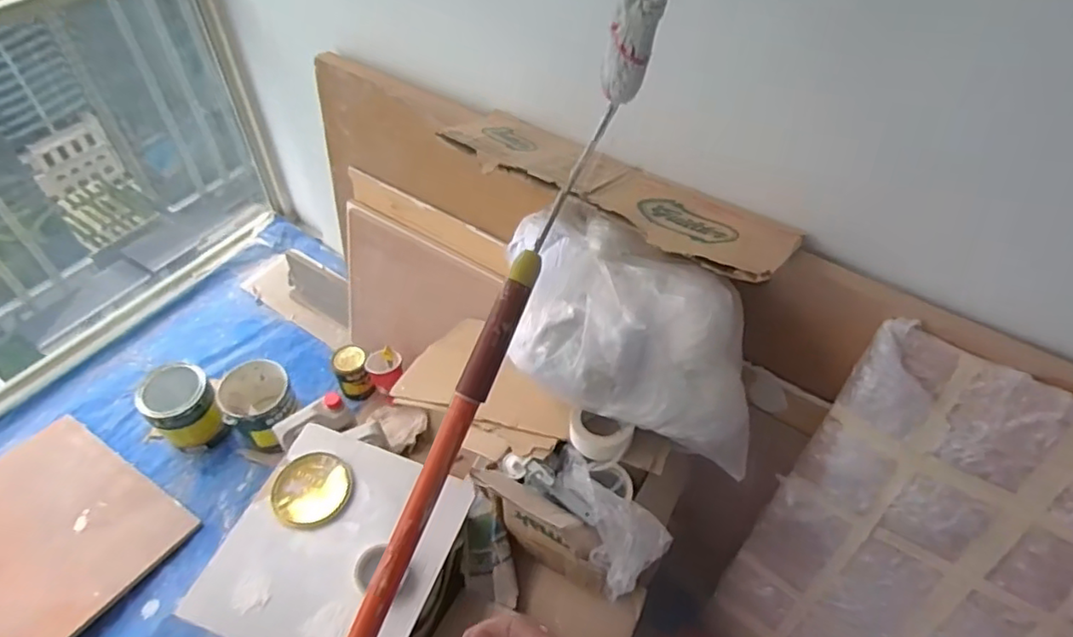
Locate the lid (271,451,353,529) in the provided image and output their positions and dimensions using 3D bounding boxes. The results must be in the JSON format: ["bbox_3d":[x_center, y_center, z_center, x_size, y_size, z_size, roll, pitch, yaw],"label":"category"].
[{"bbox_3d":[-0.450,0.338,1.242,0.148,0.014,0.152,1,50,-1],"label":"lid"}]

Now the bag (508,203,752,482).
[{"bbox_3d":[0.154,0.016,1.086,0.477,0.238,0.297,12,50,9],"label":"bag"}]

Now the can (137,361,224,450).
[{"bbox_3d":[-0.909,0.235,1.622,0.167,0.151,0.178,-34,58,-26],"label":"can"}]

